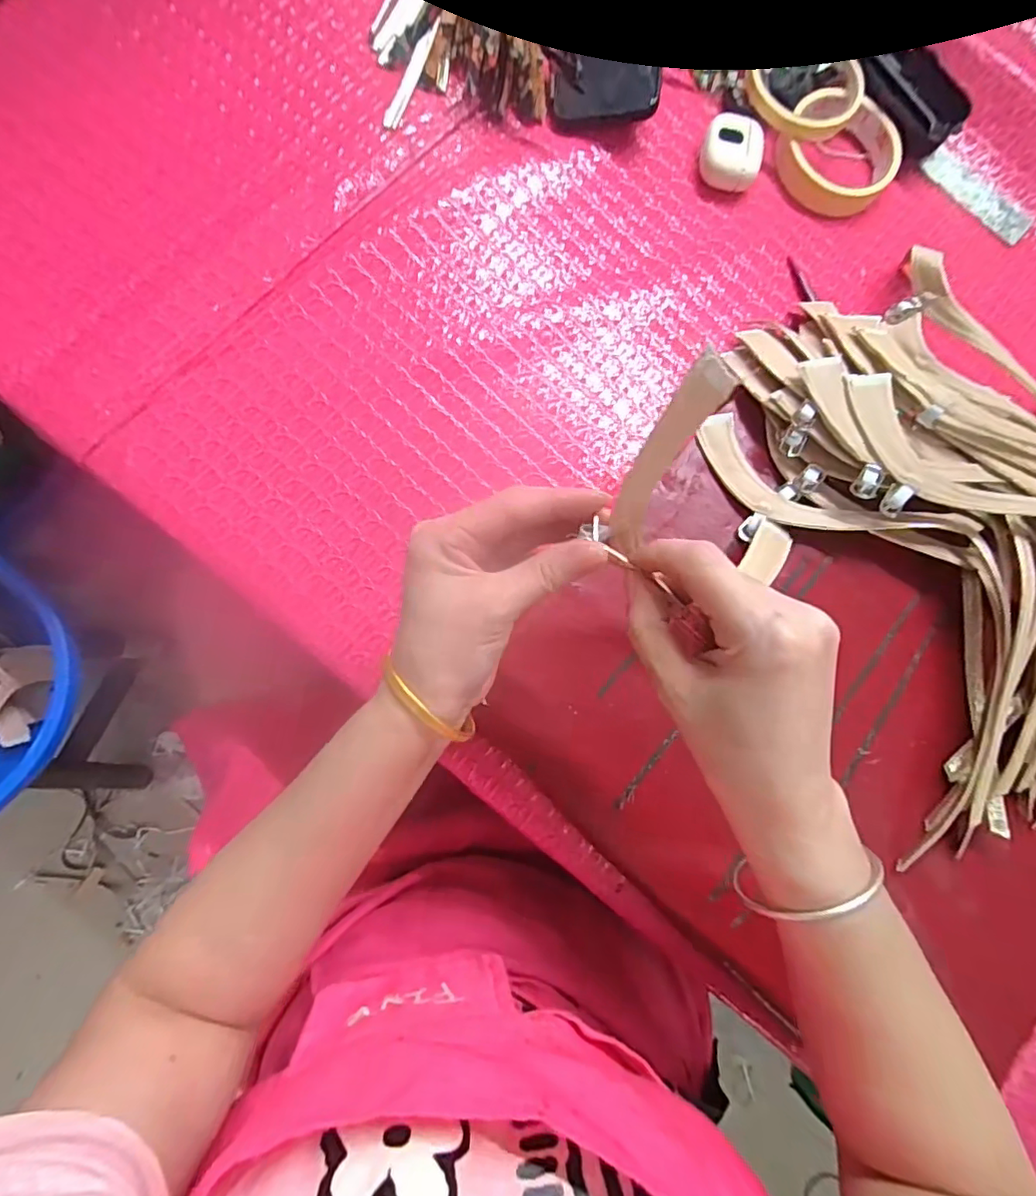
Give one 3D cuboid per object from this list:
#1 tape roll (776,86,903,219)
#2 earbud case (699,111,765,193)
[{"bbox_3d":[0.247,-0.341,0.419,0.088,0.022,0.085,1,81,-6],"label":"tape roll"},{"bbox_3d":[0.159,-0.331,0.408,0.042,0.024,0.043,10,80,-5],"label":"earbud case"}]

